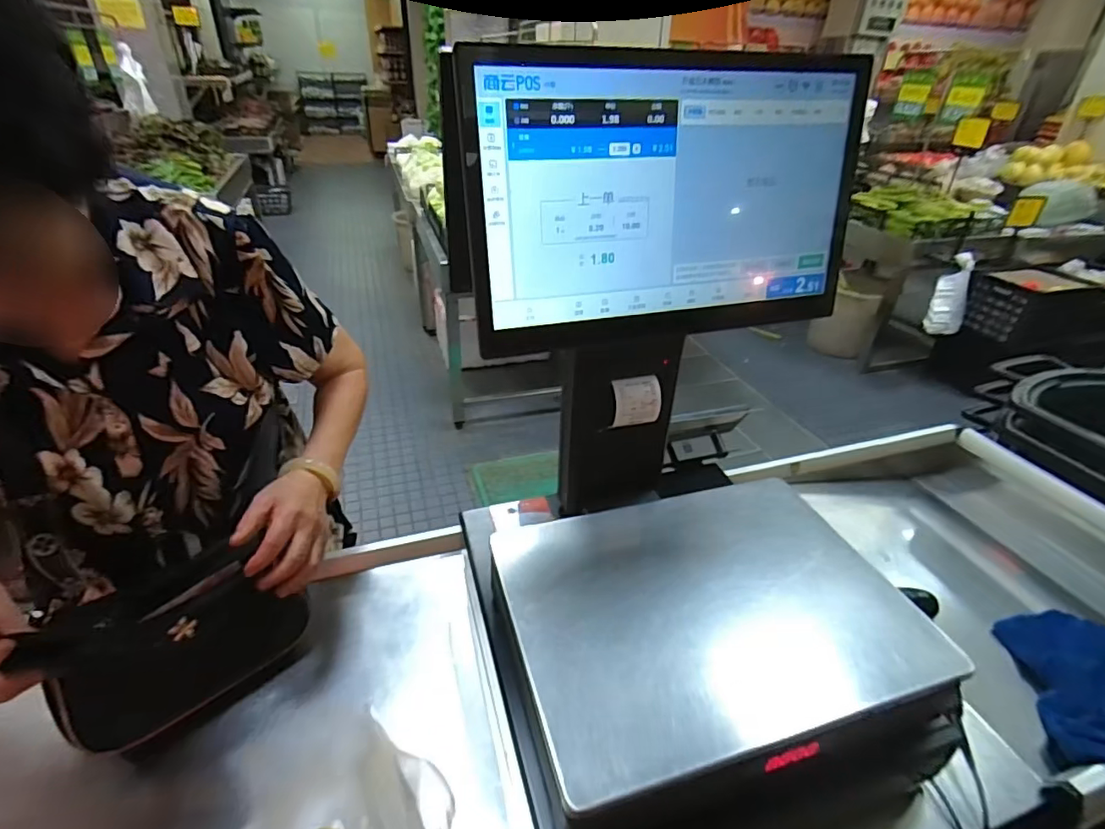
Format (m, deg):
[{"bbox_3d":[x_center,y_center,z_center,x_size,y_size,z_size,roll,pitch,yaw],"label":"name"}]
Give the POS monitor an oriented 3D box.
[{"bbox_3d":[0.087,-0.102,0.572,0.366,0.458,0.166,-8,34,-15],"label":"POS monitor"}]

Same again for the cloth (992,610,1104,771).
[{"bbox_3d":[0.656,0.328,0.653,0.180,0.071,0.289,26,24,32],"label":"cloth"}]

